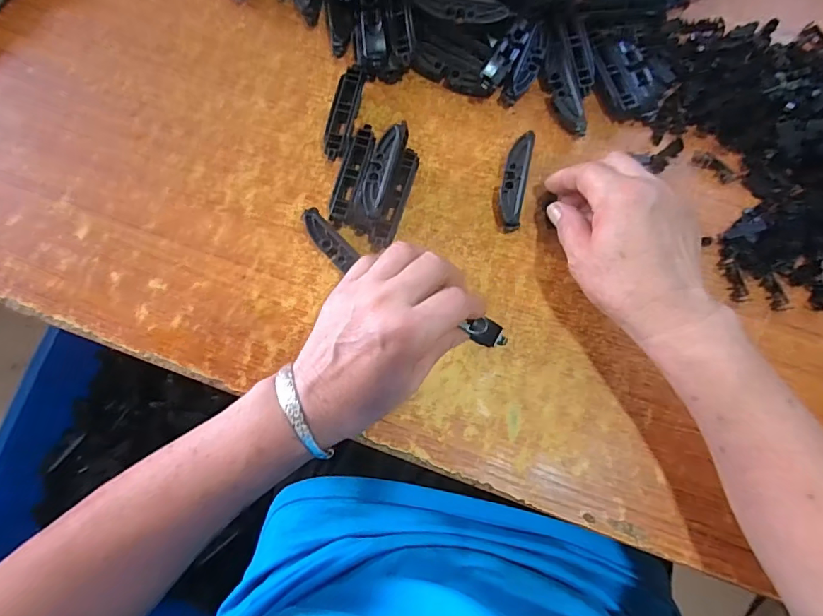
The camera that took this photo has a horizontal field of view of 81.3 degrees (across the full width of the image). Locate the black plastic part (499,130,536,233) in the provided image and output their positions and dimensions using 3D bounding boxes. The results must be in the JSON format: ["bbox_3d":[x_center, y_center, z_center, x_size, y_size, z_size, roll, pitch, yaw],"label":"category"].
[{"bbox_3d":[0.079,-0.097,0.369,0.019,0.018,0.080,11,78,3],"label":"black plastic part"}]

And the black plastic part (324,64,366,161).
[{"bbox_3d":[-0.053,-0.154,0.381,0.019,0.020,0.079,12,79,3],"label":"black plastic part"}]

